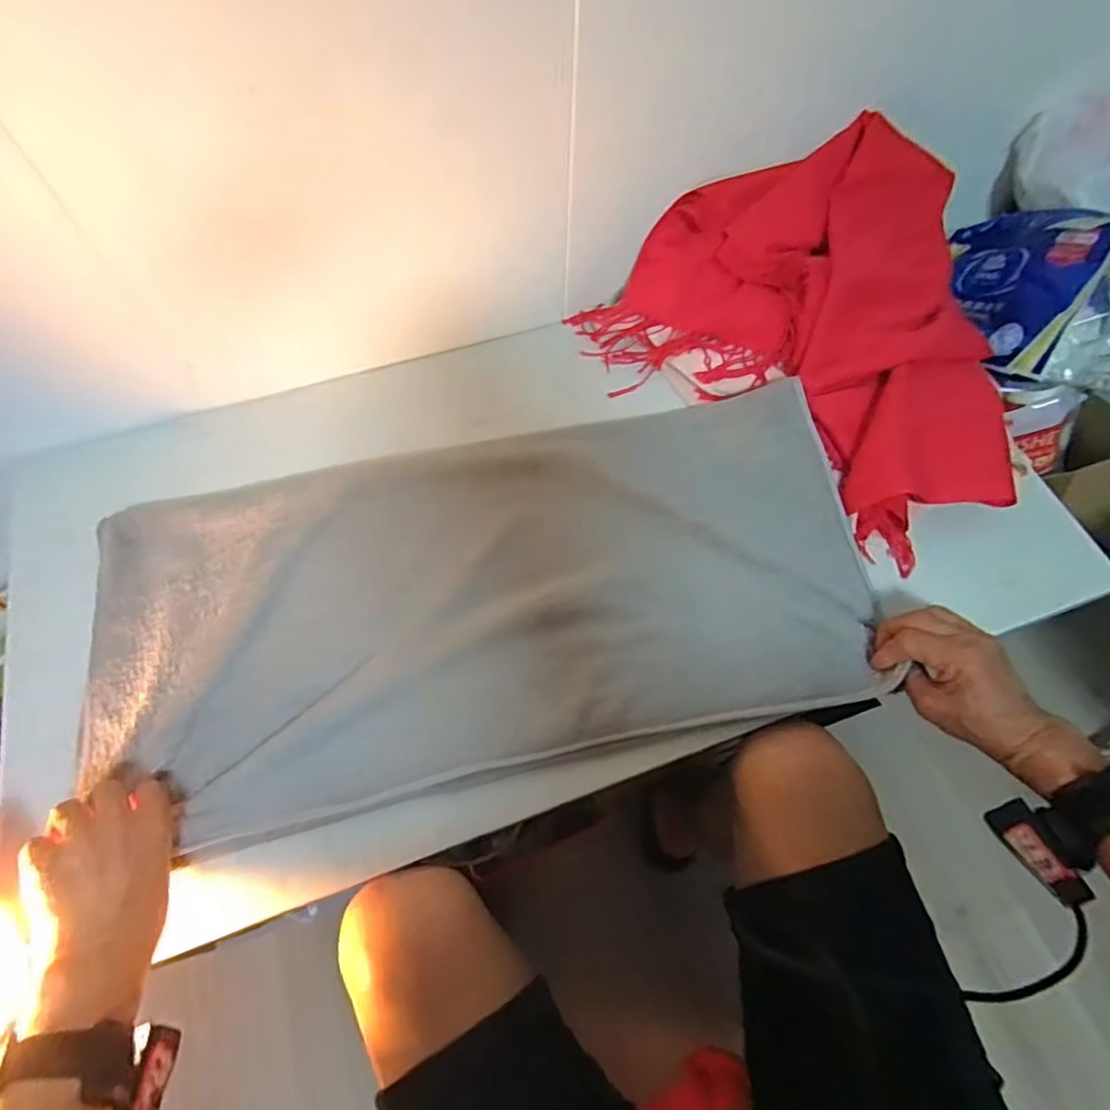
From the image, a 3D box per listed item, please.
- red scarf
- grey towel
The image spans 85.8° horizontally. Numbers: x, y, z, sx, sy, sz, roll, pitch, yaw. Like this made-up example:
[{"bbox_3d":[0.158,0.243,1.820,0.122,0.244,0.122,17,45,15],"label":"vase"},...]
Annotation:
[{"bbox_3d":[0.277,-0.245,0.602,0.414,0.130,0.333,34,68,14],"label":"red scarf"},{"bbox_3d":[-0.055,0.033,0.530,0.651,0.038,0.297,-10,67,-5],"label":"grey towel"}]

